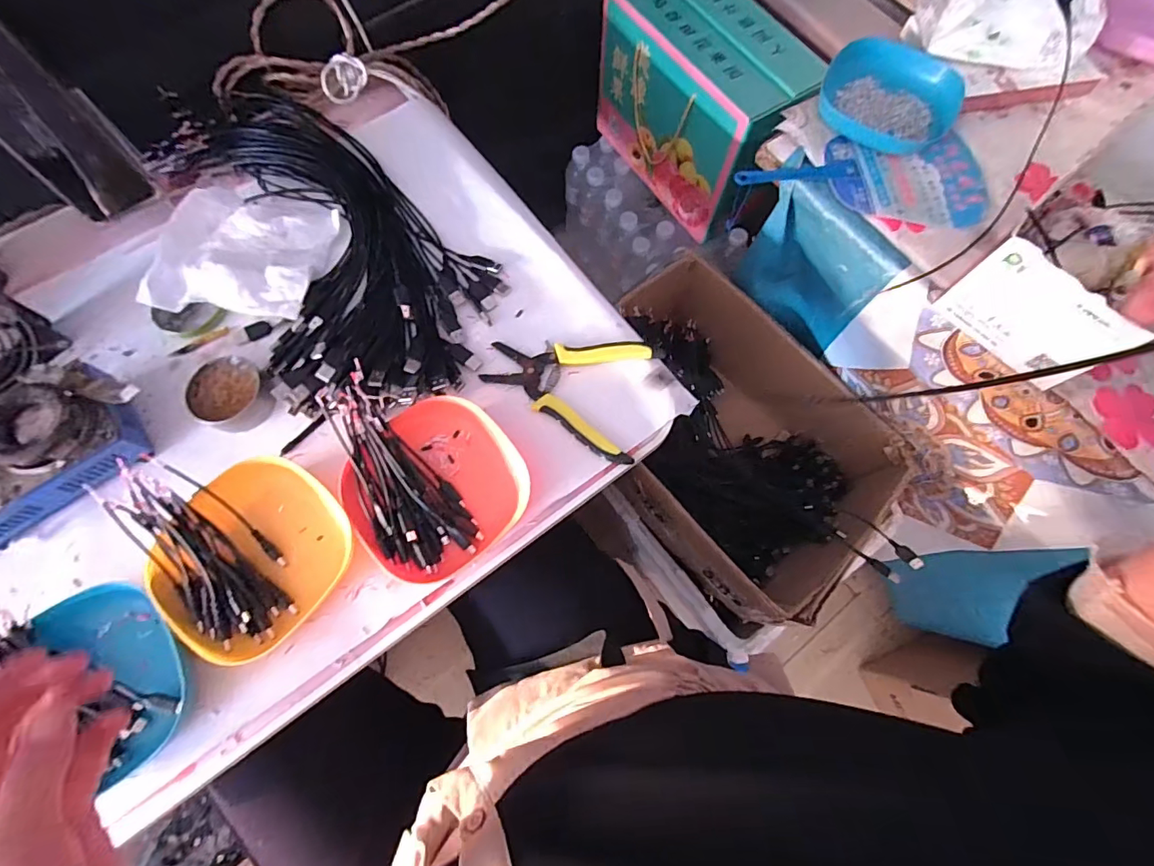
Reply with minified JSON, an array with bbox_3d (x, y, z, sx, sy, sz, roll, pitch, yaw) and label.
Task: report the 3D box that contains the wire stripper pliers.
[{"bbox_3d":[-0.007,-0.052,0.458,0.152,0.011,0.117,21,73,6],"label":"wire stripper pliers"}]

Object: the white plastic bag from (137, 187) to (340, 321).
[{"bbox_3d":[-0.330,-0.188,0.492,0.155,0.032,0.154,8,72,2],"label":"white plastic bag"}]

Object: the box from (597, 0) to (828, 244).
[{"bbox_3d":[0.196,-0.544,0.805,0.170,0.240,0.333,-33,76,-10],"label":"box"}]

